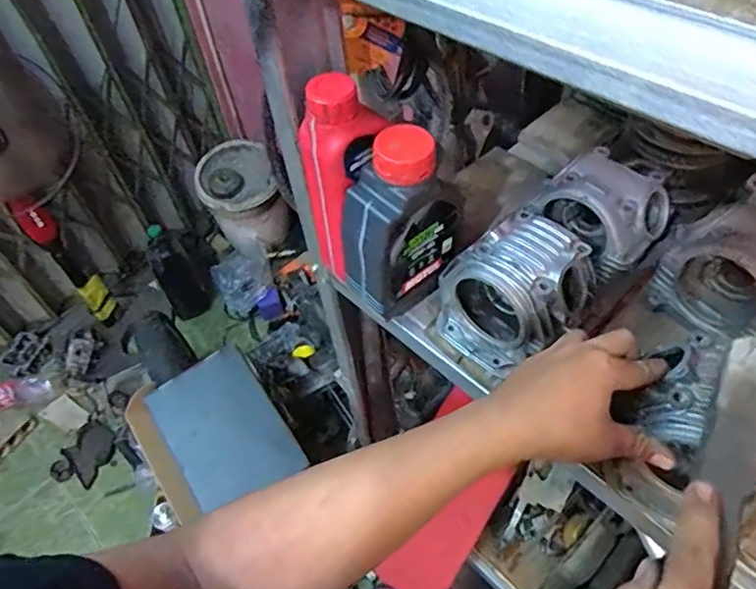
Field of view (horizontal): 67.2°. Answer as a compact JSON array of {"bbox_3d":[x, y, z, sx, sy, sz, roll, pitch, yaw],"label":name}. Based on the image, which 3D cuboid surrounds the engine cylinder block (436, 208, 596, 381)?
[{"bbox_3d":[0.135,-0.003,0.567,0.127,0.101,0.128,35,63,28],"label":"engine cylinder block"}]

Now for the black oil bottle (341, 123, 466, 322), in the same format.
[{"bbox_3d":[0.027,-0.070,0.566,0.121,0.203,0.061,-29,55,-16],"label":"black oil bottle"}]

